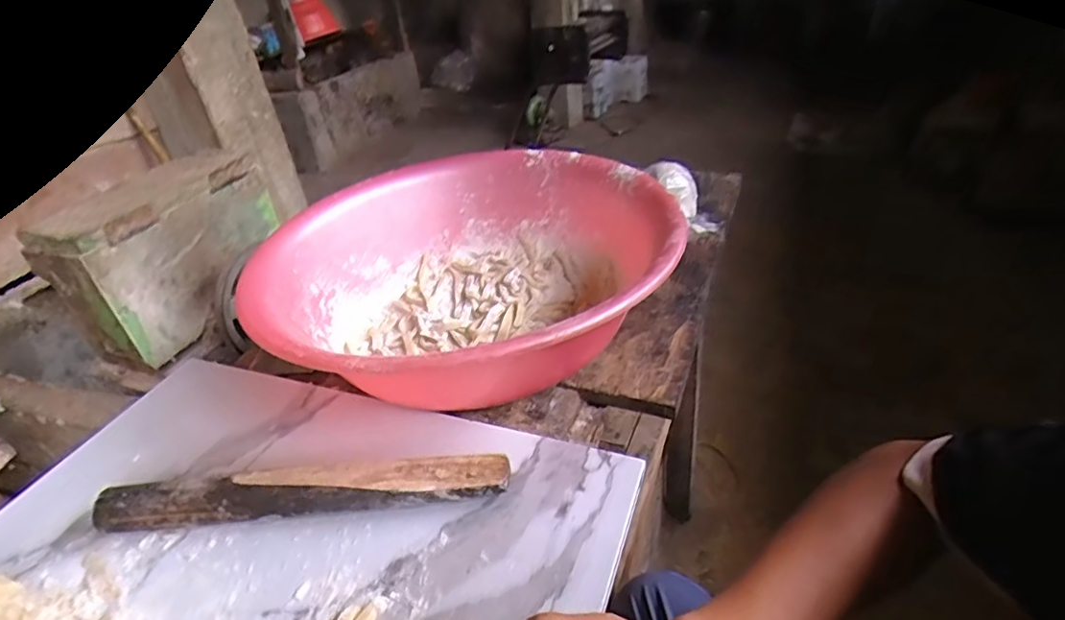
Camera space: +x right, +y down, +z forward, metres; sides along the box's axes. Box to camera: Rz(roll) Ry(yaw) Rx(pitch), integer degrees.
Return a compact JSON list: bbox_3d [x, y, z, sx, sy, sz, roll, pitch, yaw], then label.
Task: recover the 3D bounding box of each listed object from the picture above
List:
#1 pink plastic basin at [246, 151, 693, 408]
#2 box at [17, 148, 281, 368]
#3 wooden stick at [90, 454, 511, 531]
[{"bbox_3d":[-0.059,-0.030,0.585,0.393,0.122,0.396,-5,33,3],"label":"pink plastic basin"},{"bbox_3d":[-0.606,-0.104,0.968,0.126,0.221,0.343,6,35,20],"label":"box"},{"bbox_3d":[-0.169,0.138,0.424,0.301,0.037,0.035,-6,33,2],"label":"wooden stick"}]

